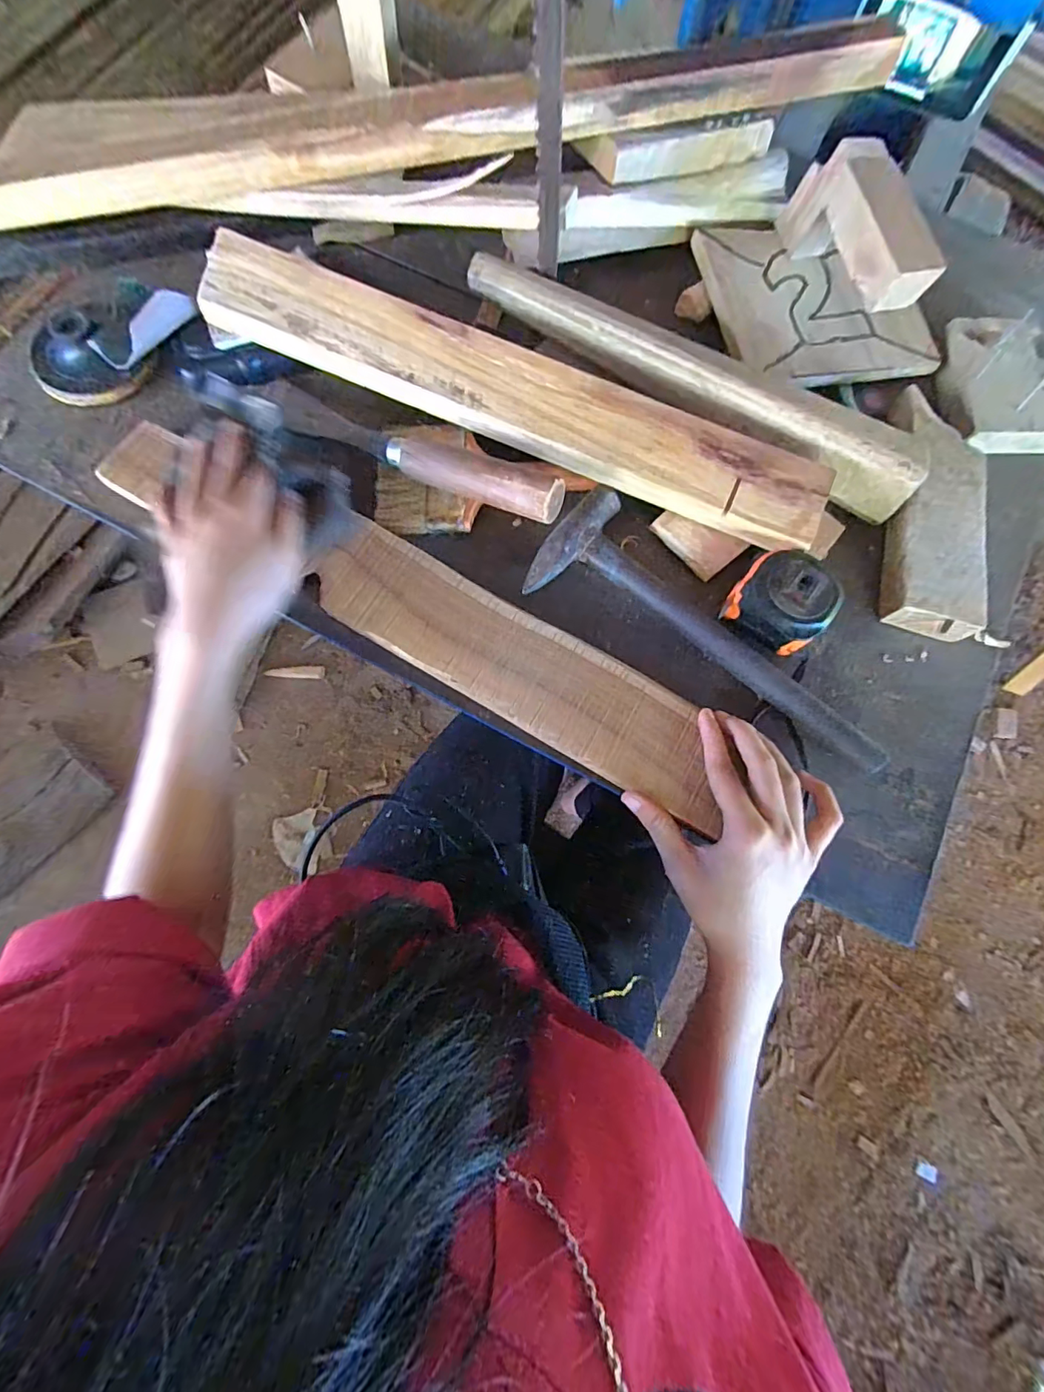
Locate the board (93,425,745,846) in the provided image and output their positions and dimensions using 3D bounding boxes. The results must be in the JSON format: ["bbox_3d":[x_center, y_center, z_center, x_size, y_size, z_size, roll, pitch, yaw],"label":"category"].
[{"bbox_3d":[-0.074,-0.064,0.348,0.467,0.013,0.071,30,76,4],"label":"board"}]

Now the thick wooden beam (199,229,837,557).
[{"bbox_3d":[-0.010,-0.215,0.364,0.461,0.028,0.064,23,76,4],"label":"thick wooden beam"}]

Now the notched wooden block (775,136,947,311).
[{"bbox_3d":[0.251,-0.344,0.383,0.040,0.067,0.128,-17,76,-6],"label":"notched wooden block"}]

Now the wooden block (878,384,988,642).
[{"bbox_3d":[0.307,-0.139,0.382,0.060,0.029,0.189,10,75,1],"label":"wooden block"}]

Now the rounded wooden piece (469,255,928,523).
[{"bbox_3d":[0.123,-0.235,0.382,0.356,0.039,0.048,28,76,5],"label":"rounded wooden piece"}]

